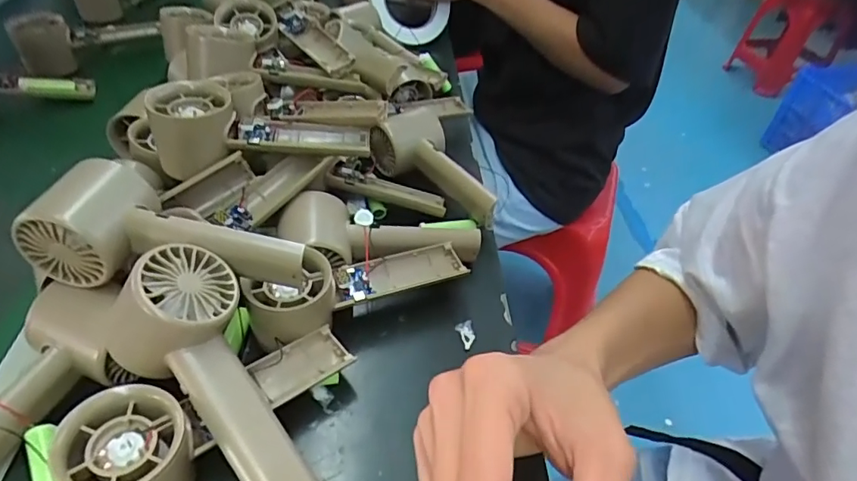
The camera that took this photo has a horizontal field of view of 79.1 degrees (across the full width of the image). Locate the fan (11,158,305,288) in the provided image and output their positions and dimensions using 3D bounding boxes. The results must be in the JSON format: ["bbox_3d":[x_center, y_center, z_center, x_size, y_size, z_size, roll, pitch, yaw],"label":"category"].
[{"bbox_3d":[-0.152,-0.006,0.315,0.154,0.065,0.056,1,43,-5],"label":"fan"}]

